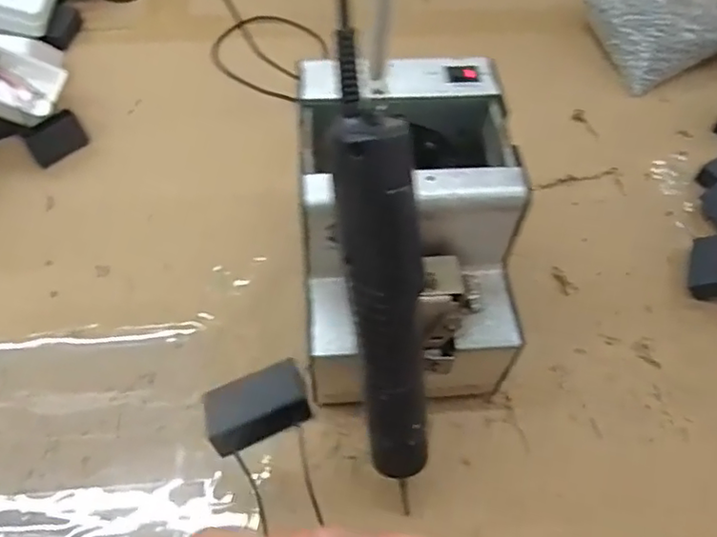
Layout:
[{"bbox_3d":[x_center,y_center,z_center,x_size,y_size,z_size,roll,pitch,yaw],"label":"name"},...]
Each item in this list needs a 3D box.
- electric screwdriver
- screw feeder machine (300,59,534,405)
[{"bbox_3d":[0.015,0.017,0.303,0.037,0.240,0.031,-10,24,-7],"label":"electric screwdriver"},{"bbox_3d":[0.029,-0.015,0.386,0.125,0.143,0.187,-2,56,-4],"label":"screw feeder machine"}]

